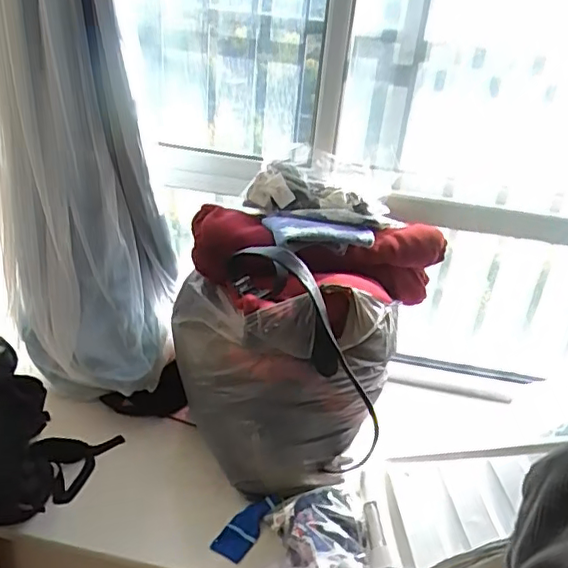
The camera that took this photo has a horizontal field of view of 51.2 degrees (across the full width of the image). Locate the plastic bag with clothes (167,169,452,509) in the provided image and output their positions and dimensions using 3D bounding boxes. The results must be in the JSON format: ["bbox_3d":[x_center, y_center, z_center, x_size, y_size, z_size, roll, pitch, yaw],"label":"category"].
[{"bbox_3d":[0.064,0.077,1.336,0.520,0.532,0.445,-15,35,-33],"label":"plastic bag with clothes"}]

